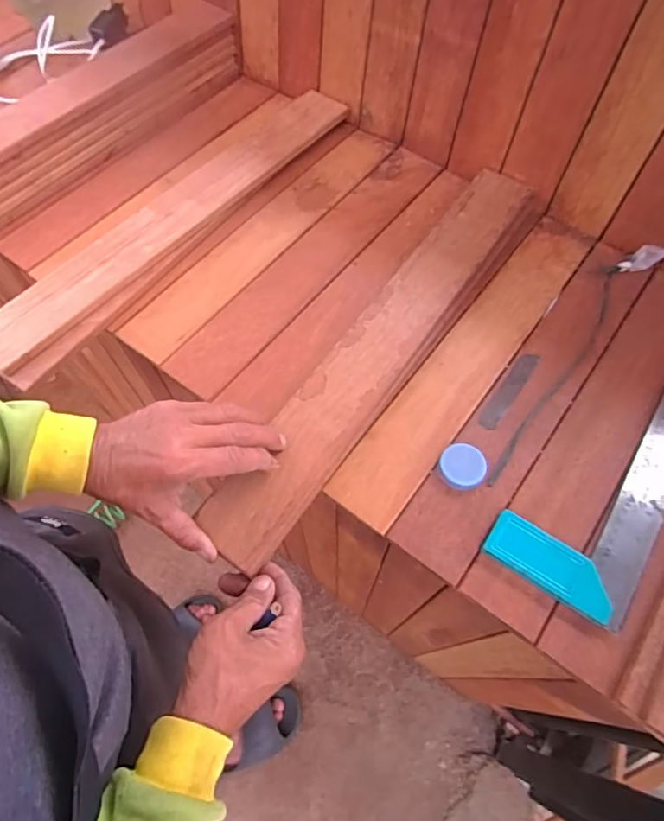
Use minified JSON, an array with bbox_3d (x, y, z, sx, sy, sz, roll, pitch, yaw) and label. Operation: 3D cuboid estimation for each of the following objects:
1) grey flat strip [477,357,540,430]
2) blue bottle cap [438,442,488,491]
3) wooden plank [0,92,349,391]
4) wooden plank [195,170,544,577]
[{"bbox_3d":[0.167,-0.021,0.478,0.018,0.004,0.096,32,68,16],"label":"grey flat strip"},{"bbox_3d":[0.111,0.048,0.436,0.038,0.013,0.038,0,63,1],"label":"blue bottle cap"},{"bbox_3d":[-0.169,-0.221,0.575,0.087,0.029,0.500,34,68,17],"label":"wooden plank"},{"bbox_3d":[0.059,-0.070,0.490,0.073,0.024,0.493,31,66,16],"label":"wooden plank"}]

